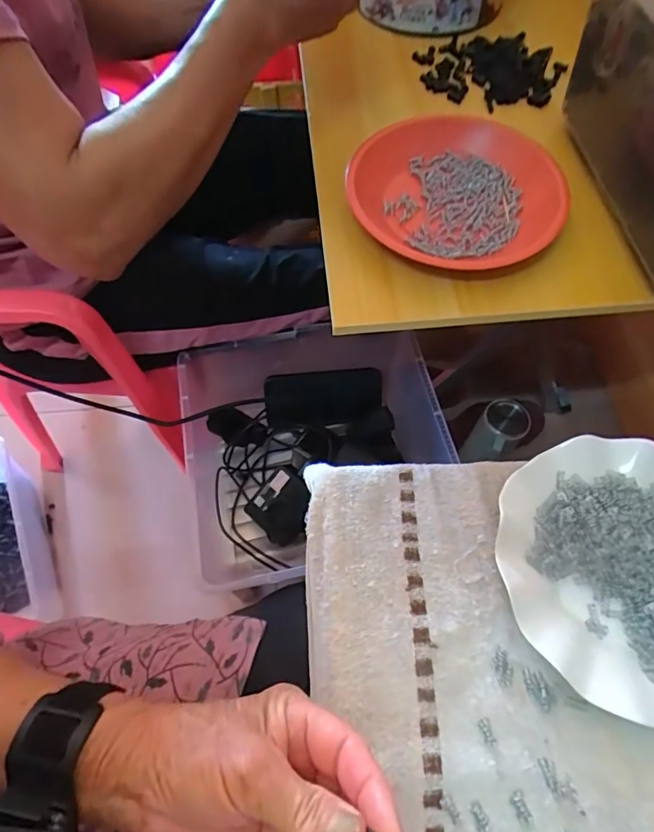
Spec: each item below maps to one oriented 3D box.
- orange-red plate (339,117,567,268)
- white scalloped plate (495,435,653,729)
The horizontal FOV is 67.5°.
[{"bbox_3d":[0.123,-0.208,0.457,0.173,0.030,0.188,0,63,-1],"label":"orange-red plate"},{"bbox_3d":[0.212,0.104,0.339,0.181,0.023,0.180,0,63,-1],"label":"white scalloped plate"}]

